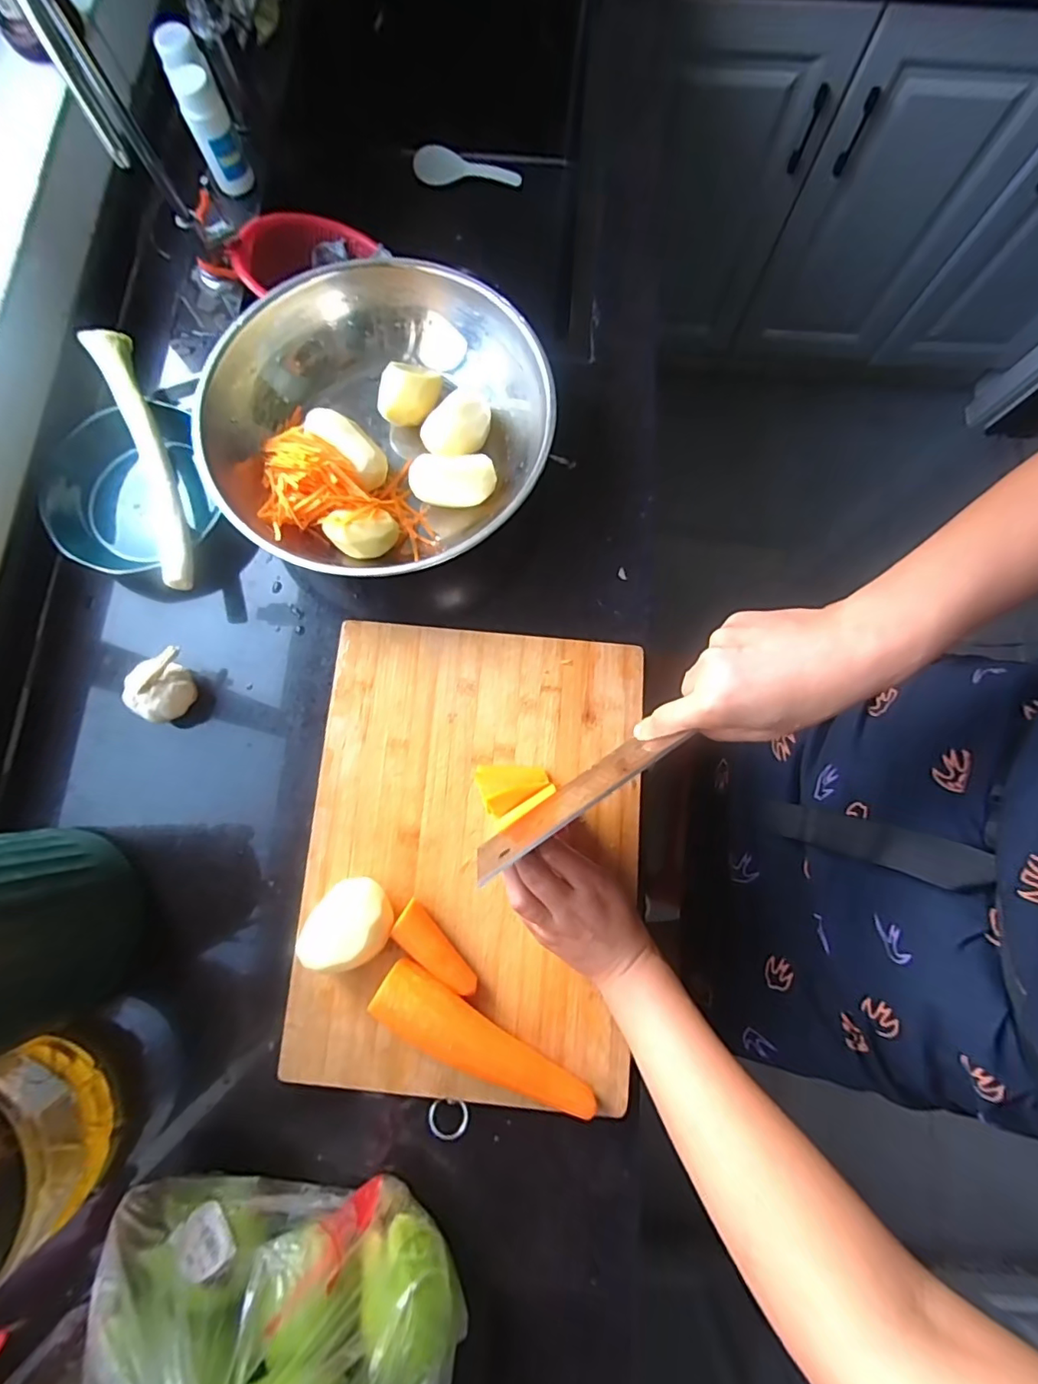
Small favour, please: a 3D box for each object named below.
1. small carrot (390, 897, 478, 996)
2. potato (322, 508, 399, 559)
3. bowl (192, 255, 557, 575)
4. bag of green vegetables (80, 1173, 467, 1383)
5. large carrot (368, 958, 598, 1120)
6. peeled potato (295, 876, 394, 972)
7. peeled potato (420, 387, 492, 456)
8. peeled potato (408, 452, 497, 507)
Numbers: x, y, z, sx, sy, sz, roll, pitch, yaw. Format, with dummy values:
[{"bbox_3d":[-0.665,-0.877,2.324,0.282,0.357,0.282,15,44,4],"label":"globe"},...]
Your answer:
[{"bbox_3d":[-0.066,0.203,0.418,0.028,0.022,0.080,-41,82,-8],"label":"small carrot"},{"bbox_3d":[-0.145,-0.146,0.501,0.062,0.034,0.039,-13,79,-3],"label":"potato"},{"bbox_3d":[-0.125,-0.246,0.511,0.292,0.083,0.299,0,79,0],"label":"bowl"},{"bbox_3d":[-0.164,0.409,0.313,0.246,0.147,0.165,16,79,3],"label":"bag of green vegetables"},{"bbox_3d":[-0.025,0.262,0.397,0.178,0.043,0.041,32,80,5],"label":"large carrot"},{"bbox_3d":[-0.130,0.180,0.415,0.056,0.040,0.069,40,81,7],"label":"peeled potato"},{"bbox_3d":[-0.058,-0.256,0.529,0.054,0.036,0.071,41,81,7],"label":"peeled potato"},{"bbox_3d":[-0.063,-0.203,0.512,0.078,0.038,0.043,-9,79,-2],"label":"peeled potato"}]

